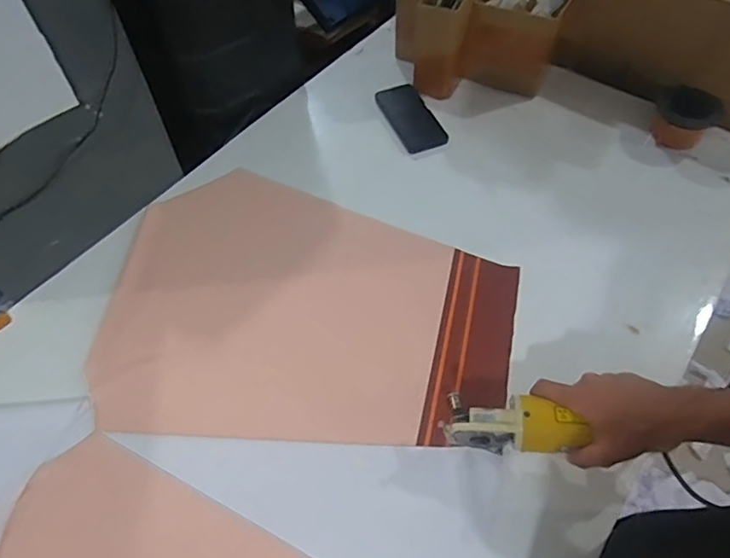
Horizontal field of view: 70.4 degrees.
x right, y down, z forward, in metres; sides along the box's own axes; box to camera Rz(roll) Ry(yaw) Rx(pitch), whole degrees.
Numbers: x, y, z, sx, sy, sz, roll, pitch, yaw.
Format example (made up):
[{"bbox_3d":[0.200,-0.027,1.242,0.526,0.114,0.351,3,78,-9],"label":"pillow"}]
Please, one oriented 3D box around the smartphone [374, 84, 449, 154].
[{"bbox_3d":[0.086,-0.298,0.959,0.083,0.011,0.172,-19,58,-12],"label":"smartphone"}]

